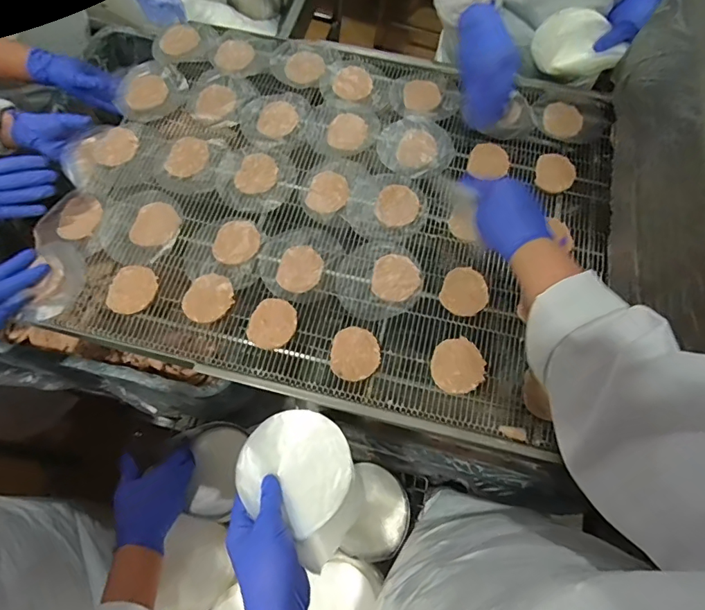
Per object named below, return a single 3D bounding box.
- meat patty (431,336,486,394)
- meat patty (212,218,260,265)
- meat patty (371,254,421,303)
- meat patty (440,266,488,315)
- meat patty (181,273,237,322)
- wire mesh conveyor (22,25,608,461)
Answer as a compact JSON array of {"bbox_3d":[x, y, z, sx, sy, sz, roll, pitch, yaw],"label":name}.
[{"bbox_3d":[0.137,0.077,0.593,0.070,0.017,0.065,0,58,0],"label":"meat patty"},{"bbox_3d":[-0.169,-0.094,0.664,0.065,0.008,0.076,0,58,0],"label":"meat patty"},{"bbox_3d":[0.062,-0.039,0.646,0.065,0.010,0.068,0,58,0],"label":"meat patty"},{"bbox_3d":[0.157,-0.019,0.640,0.061,0.004,0.069,17,75,8],"label":"meat patty"},{"bbox_3d":[-0.198,-0.010,0.631,0.069,0.013,0.063,0,58,0],"label":"meat patty"},{"bbox_3d":[-0.023,-0.167,0.701,0.767,0.019,0.611,14,68,4],"label":"wire mesh conveyor"}]

